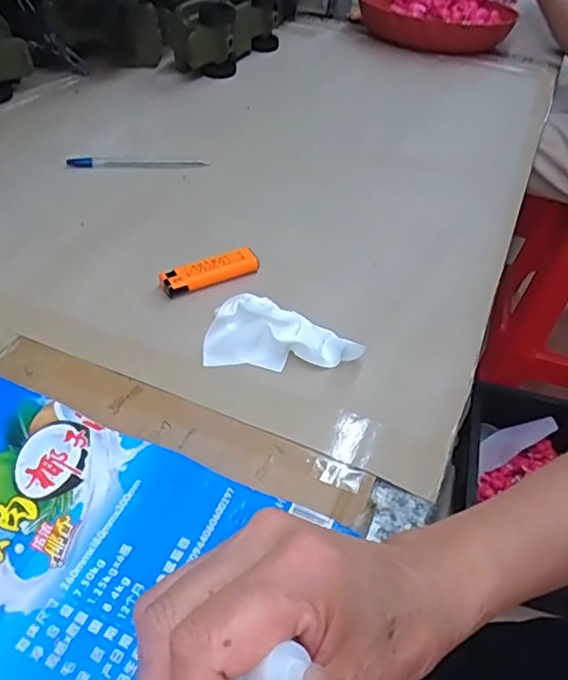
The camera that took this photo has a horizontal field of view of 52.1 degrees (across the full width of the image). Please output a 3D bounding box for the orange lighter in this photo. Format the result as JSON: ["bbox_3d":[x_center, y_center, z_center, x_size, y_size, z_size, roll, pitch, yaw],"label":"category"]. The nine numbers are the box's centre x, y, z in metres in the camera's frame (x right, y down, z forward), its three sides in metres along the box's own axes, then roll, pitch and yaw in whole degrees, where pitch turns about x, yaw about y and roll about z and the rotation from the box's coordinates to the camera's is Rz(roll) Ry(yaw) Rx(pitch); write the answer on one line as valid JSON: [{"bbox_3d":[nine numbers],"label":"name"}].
[{"bbox_3d":[-0.061,-0.056,0.479,0.081,0.018,0.025,-20,51,-23],"label":"orange lighter"}]

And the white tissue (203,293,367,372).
[{"bbox_3d":[0.000,-0.004,0.421,0.109,0.034,0.042,7,46,1],"label":"white tissue"}]

